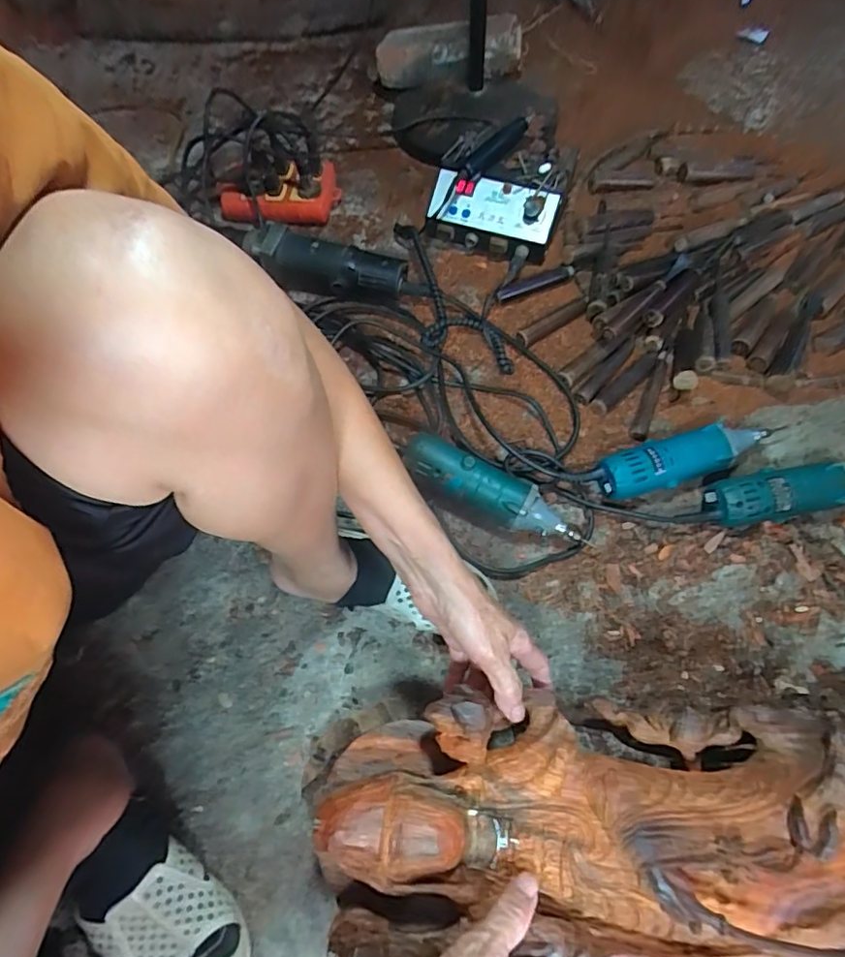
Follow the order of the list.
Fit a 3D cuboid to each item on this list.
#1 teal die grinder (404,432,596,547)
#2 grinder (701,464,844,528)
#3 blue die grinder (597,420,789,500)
[{"bbox_3d":[0.078,0.019,0.614,0.207,0.061,0.047,26,66,13],"label":"teal die grinder"},{"bbox_3d":[0.416,0.016,0.621,0.209,0.058,0.054,-10,63,-5],"label":"grinder"},{"bbox_3d":[0.300,-0.022,0.637,0.213,0.054,0.056,-16,64,-5],"label":"blue die grinder"}]

